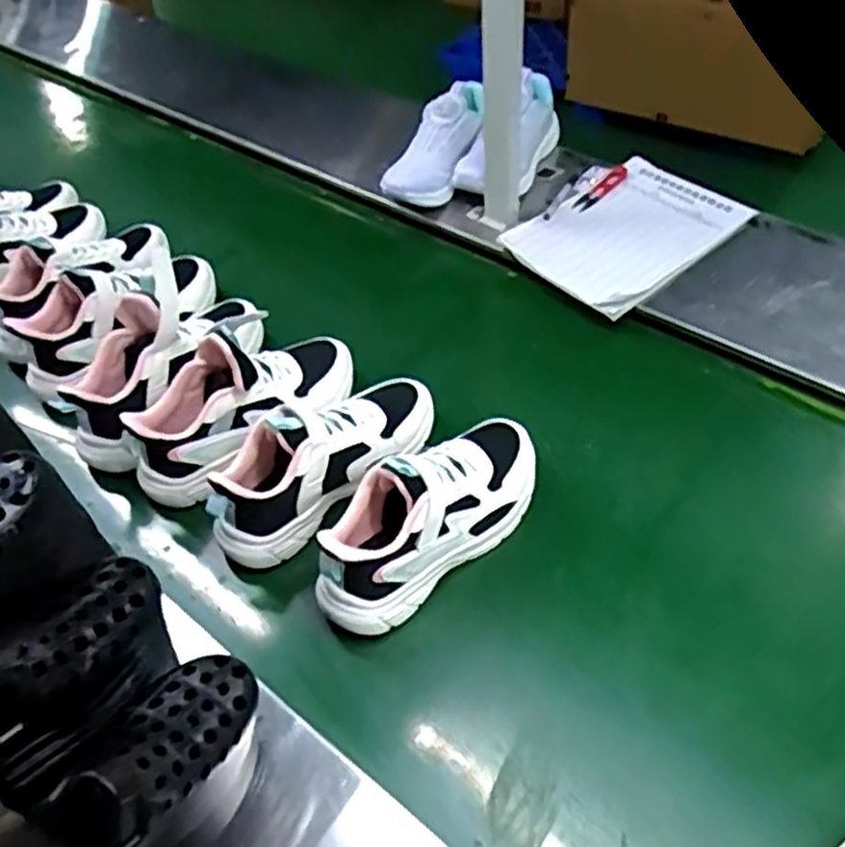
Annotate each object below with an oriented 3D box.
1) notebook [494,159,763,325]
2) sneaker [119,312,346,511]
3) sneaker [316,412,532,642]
[{"bbox_3d":[0.251,-0.233,0.933,0.266,0.011,0.182,-33,56,-21],"label":"notebook"},{"bbox_3d":[-0.179,-0.033,0.762,0.241,0.120,0.092,-39,56,-25],"label":"sneaker"},{"bbox_3d":[0.013,0.071,0.670,0.088,0.111,0.241,34,60,30],"label":"sneaker"}]

